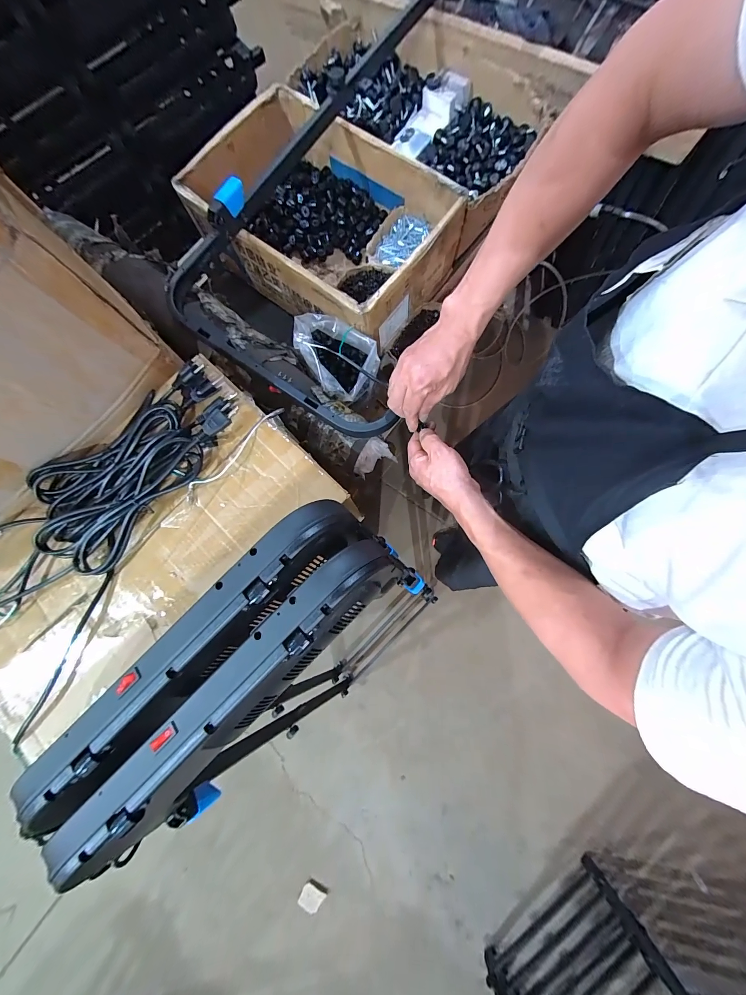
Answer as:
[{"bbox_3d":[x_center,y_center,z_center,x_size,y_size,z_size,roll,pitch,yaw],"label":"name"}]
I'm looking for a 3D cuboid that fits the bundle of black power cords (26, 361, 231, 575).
[{"bbox_3d":[-0.347,-0.052,0.472,0.166,0.058,0.325,42,85,9],"label":"bundle of black power cords"}]

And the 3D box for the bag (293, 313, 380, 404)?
[{"bbox_3d":[-0.069,-0.285,0.672,0.177,0.114,0.120,42,85,9],"label":"bag"}]

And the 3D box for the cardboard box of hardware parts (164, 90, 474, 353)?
[{"bbox_3d":[-0.111,-0.612,0.753,0.547,0.185,0.361,40,85,9],"label":"cardboard box of hardware parts"}]

